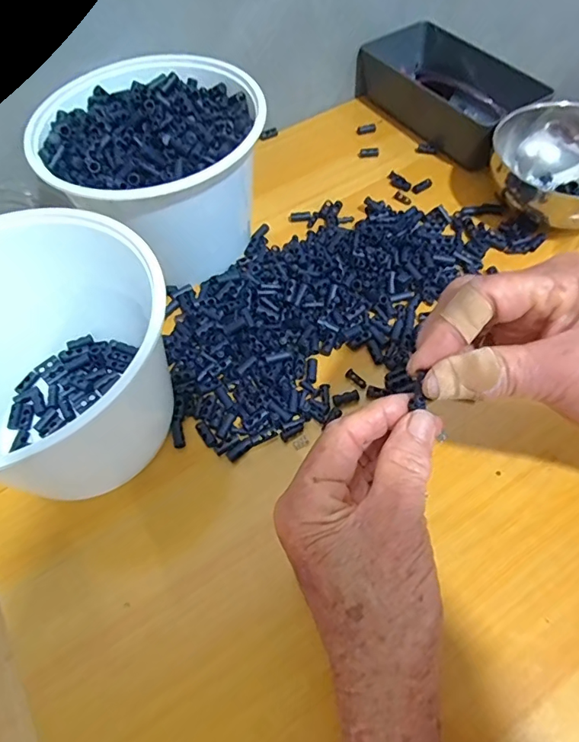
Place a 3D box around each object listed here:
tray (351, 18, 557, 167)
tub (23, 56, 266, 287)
[{"bbox_3d":[0.160,-0.283,0.496,0.096,0.056,0.179,-32,63,-16],"label":"tray"},{"bbox_3d":[-0.100,-0.157,0.386,0.157,0.095,0.156,-1,59,2],"label":"tub"}]

